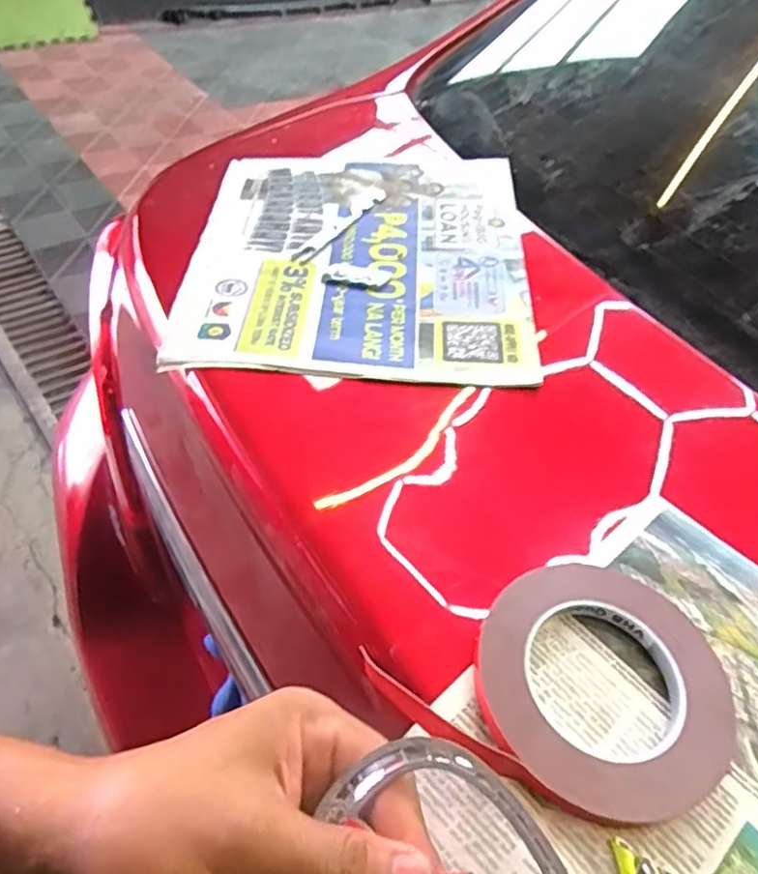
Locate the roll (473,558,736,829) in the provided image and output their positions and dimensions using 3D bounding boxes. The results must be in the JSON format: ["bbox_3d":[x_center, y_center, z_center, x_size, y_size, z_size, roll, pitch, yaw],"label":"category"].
[{"bbox_3d":[0.114,0.120,0.336,0.135,0.019,0.123,5,47,-5],"label":"roll"}]

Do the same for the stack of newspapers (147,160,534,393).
[{"bbox_3d":[-0.016,-0.161,0.575,0.275,0.015,0.308,3,50,0],"label":"stack of newspapers"}]

